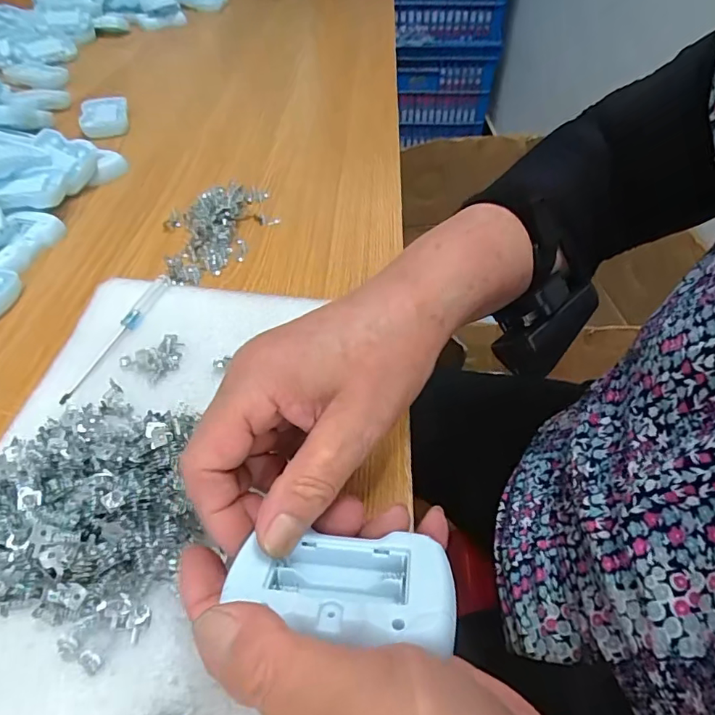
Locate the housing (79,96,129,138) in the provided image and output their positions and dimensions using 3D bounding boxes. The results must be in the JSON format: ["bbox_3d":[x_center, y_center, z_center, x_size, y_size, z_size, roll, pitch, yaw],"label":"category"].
[{"bbox_3d":[-0.299,-0.285,0.600,0.050,0.019,0.064,-9,48,-10],"label":"housing"}]

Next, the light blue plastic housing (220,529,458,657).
[{"bbox_3d":[-0.005,0.089,0.192,0.081,0.018,0.042,1,26,6],"label":"light blue plastic housing"}]

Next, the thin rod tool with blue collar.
[{"bbox_3d":[-0.168,-0.016,0.355,0.013,0.008,0.118,15,48,12],"label":"thin rod tool with blue collar"}]

